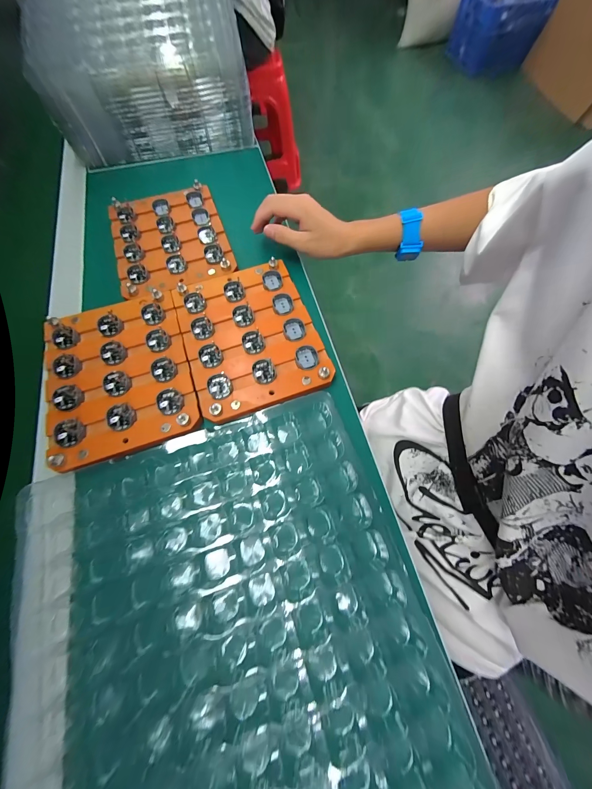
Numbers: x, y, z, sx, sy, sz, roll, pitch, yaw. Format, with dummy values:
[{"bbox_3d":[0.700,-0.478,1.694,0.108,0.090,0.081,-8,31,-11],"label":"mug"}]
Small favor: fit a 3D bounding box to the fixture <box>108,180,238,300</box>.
[{"bbox_3d":[-0.175,-0.219,0.385,0.148,0.016,0.181,-20,69,-6],"label":"fixture"}]

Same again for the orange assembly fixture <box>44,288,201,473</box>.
[{"bbox_3d":[-0.196,-0.026,0.308,0.147,0.016,0.185,-19,69,-6],"label":"orange assembly fixture"}]

